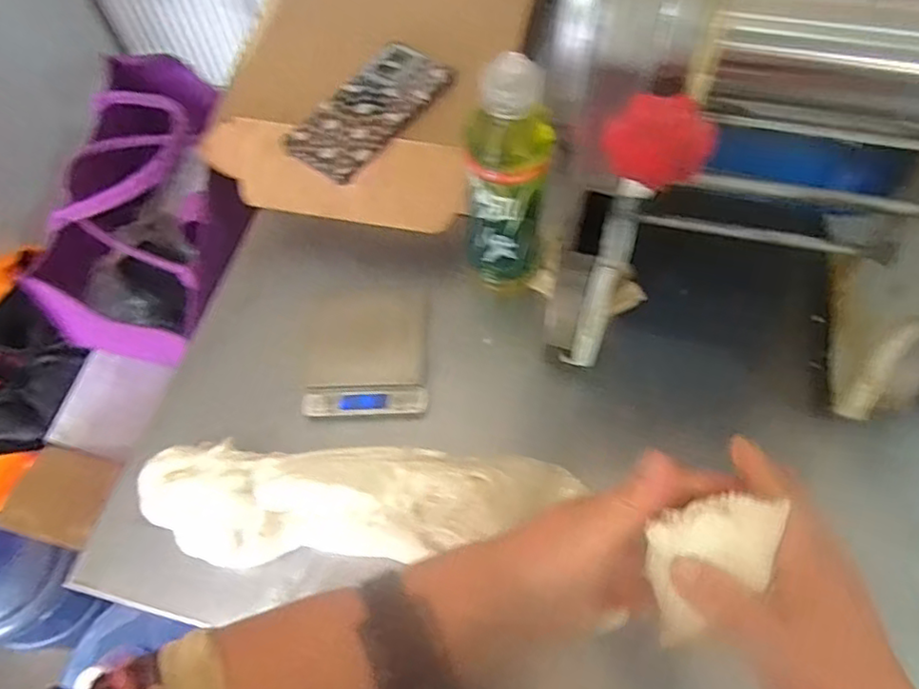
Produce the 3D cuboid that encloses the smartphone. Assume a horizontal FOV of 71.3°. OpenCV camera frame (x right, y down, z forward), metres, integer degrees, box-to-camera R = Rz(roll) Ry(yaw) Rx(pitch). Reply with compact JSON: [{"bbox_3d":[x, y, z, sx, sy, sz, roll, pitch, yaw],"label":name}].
[{"bbox_3d":[-0.083,-0.219,0.598,0.084,0.013,0.160,33,71,15],"label":"smartphone"}]

